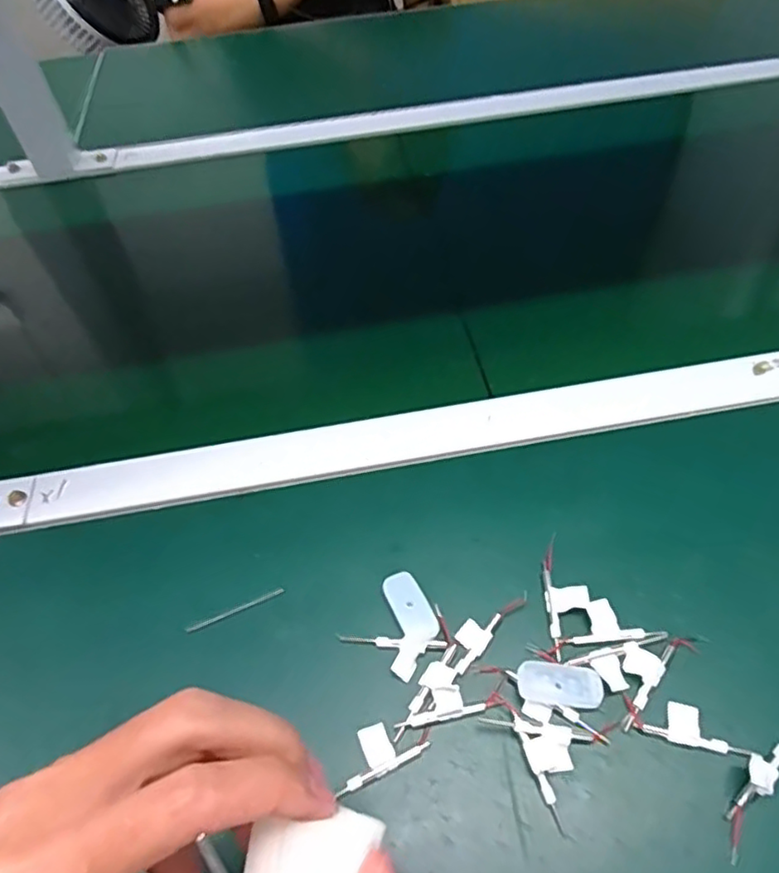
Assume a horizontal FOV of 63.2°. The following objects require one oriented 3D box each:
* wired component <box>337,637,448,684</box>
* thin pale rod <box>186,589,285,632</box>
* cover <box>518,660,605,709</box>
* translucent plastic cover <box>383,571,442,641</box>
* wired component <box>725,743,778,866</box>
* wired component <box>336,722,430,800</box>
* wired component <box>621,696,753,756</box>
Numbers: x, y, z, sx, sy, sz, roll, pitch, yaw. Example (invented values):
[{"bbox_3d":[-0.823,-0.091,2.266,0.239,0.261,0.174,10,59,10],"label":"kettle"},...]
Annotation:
[{"bbox_3d":[0.000,0.119,0.342,0.057,0.005,0.022,5,53,7],"label":"wired component"},{"bbox_3d":[-0.089,0.102,0.370,0.057,0.004,0.004,-20,53,-14],"label":"thin pale rod"},{"bbox_3d":[0.089,0.128,0.327,0.043,0.009,0.019,3,53,6],"label":"cover"},{"bbox_3d":[0.012,0.097,0.357,0.021,0.009,0.041,-24,55,-14],"label":"translucent plastic cover"},{"bbox_3d":[0.174,0.163,0.299,0.015,0.014,0.070,33,61,25],"label":"wired component"},{"bbox_3d":[-0.006,0.157,0.316,0.047,0.005,0.022,-23,55,-13],"label":"wired component"},{"bbox_3d":[0.148,0.143,0.317,0.055,0.007,0.019,11,54,12],"label":"wired component"}]

